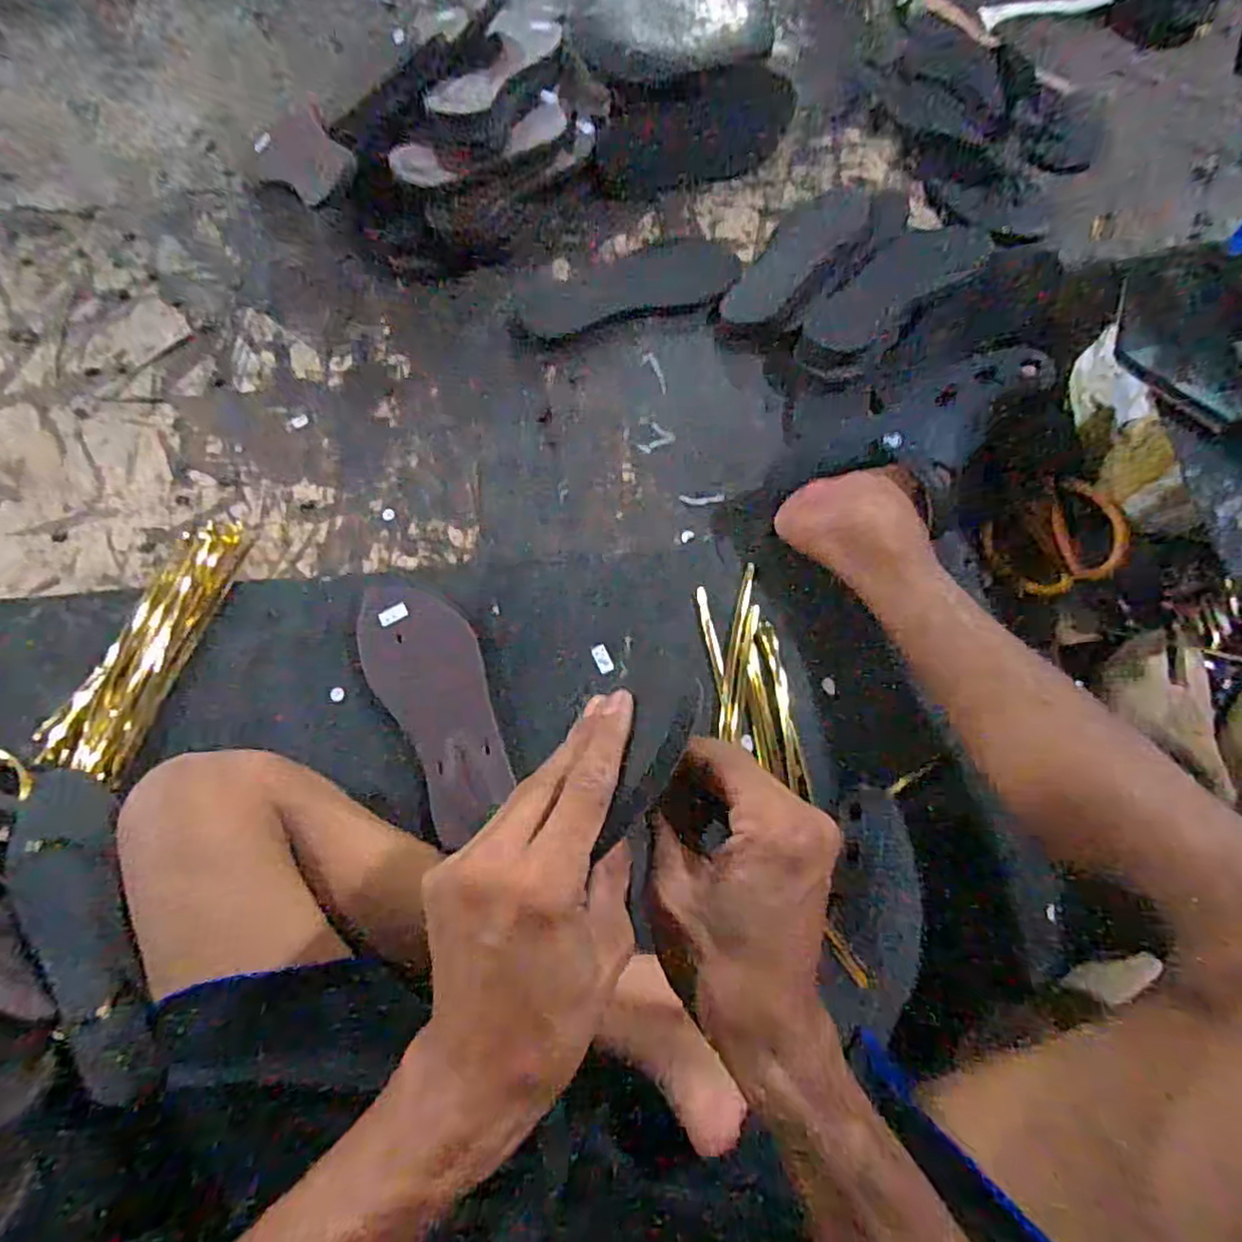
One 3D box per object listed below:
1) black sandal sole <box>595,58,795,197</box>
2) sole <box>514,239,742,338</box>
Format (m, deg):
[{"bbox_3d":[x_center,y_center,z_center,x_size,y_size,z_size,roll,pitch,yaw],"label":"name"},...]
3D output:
[{"bbox_3d":[0.082,-0.555,0.774,0.233,0.028,0.105,-14,98,-3],"label":"black sandal sole"},{"bbox_3d":[0.006,-0.370,0.737,0.243,0.013,0.090,-14,73,-4],"label":"sole"}]

